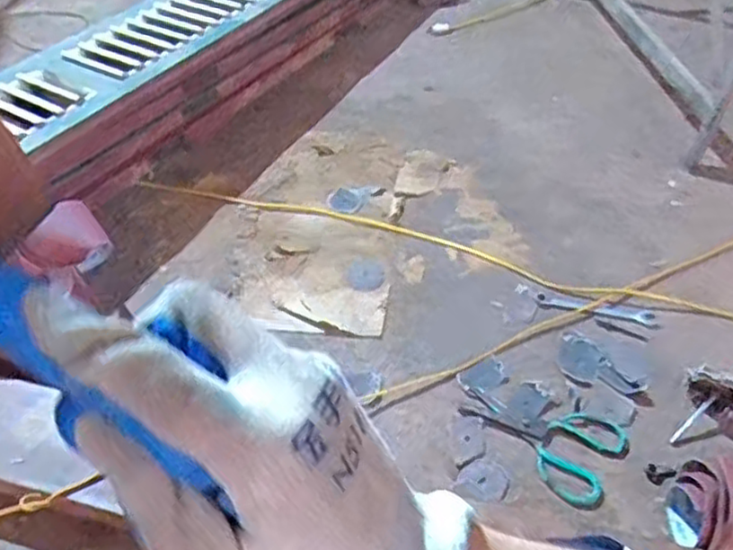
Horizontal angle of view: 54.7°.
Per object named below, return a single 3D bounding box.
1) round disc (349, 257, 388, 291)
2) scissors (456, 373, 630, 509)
[{"bbox_3d":[0.000,-0.003,1.253,0.063,0.008,0.062,-3,67,7],"label":"round disc"},{"bbox_3d":[0.232,0.213,0.997,0.245,0.013,0.132,28,53,29],"label":"scissors"}]

